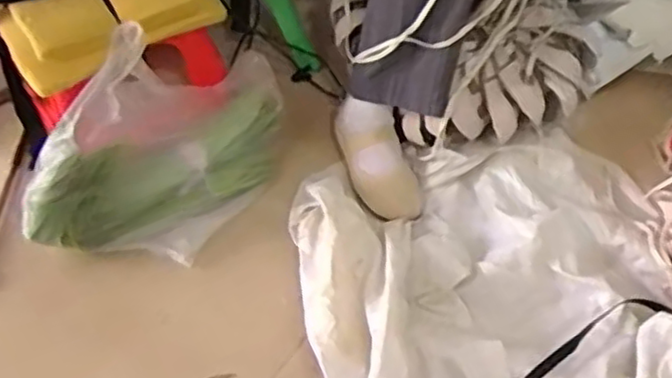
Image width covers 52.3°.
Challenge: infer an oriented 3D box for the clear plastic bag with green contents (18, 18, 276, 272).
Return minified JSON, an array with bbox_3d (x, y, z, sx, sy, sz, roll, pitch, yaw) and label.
[{"bbox_3d":[-0.250,-0.063,1.016,0.198,0.220,0.410,30,59,23],"label":"clear plastic bag with green contents"}]

